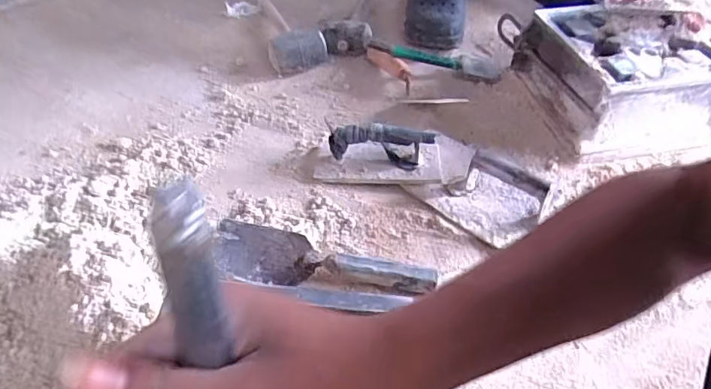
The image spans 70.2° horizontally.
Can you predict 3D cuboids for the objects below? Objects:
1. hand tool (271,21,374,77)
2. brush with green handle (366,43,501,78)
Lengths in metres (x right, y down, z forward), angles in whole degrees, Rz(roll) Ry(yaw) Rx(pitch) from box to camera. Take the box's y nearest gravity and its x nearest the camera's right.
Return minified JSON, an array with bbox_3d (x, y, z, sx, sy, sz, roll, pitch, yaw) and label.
[{"bbox_3d":[-0.063,-0.273,0.938,0.193,0.069,0.058,-19,51,-20],"label":"hand tool"},{"bbox_3d":[0.143,-0.246,0.915,0.246,0.018,0.065,7,46,-14],"label":"brush with green handle"}]

